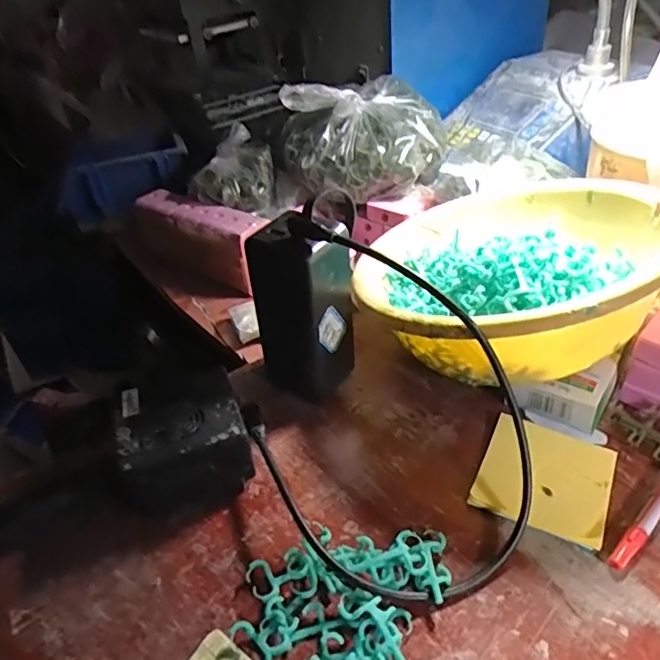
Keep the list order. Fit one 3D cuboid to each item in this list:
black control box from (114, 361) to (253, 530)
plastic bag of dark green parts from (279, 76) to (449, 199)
[{"bbox_3d":[-0.093,0.071,0.359,0.076,0.060,0.074,-15,37,-10],"label":"black control box"},{"bbox_3d":[0.033,-0.199,0.566,0.162,0.084,0.103,-8,37,-1],"label":"plastic bag of dark green parts"}]

